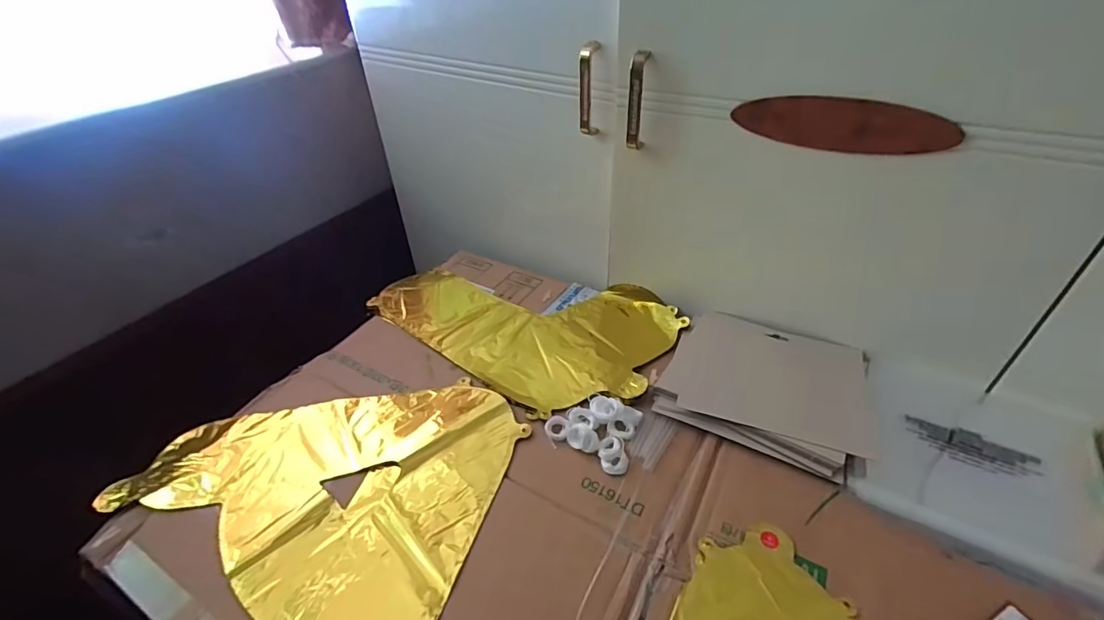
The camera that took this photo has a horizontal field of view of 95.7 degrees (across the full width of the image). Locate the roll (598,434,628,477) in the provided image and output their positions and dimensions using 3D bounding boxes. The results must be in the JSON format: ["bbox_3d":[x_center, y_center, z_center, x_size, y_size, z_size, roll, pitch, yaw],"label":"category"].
[{"bbox_3d":[0.062,0.147,0.506,0.027,0.009,0.039,-8,40,-7],"label":"roll"}]

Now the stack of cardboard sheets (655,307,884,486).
[{"bbox_3d":[0.244,0.079,0.564,0.209,0.027,0.184,19,44,24],"label":"stack of cardboard sheets"}]

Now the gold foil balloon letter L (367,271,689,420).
[{"bbox_3d":[-0.035,0.000,0.695,0.395,0.020,0.264,28,48,31],"label":"gold foil balloon letter L"}]

